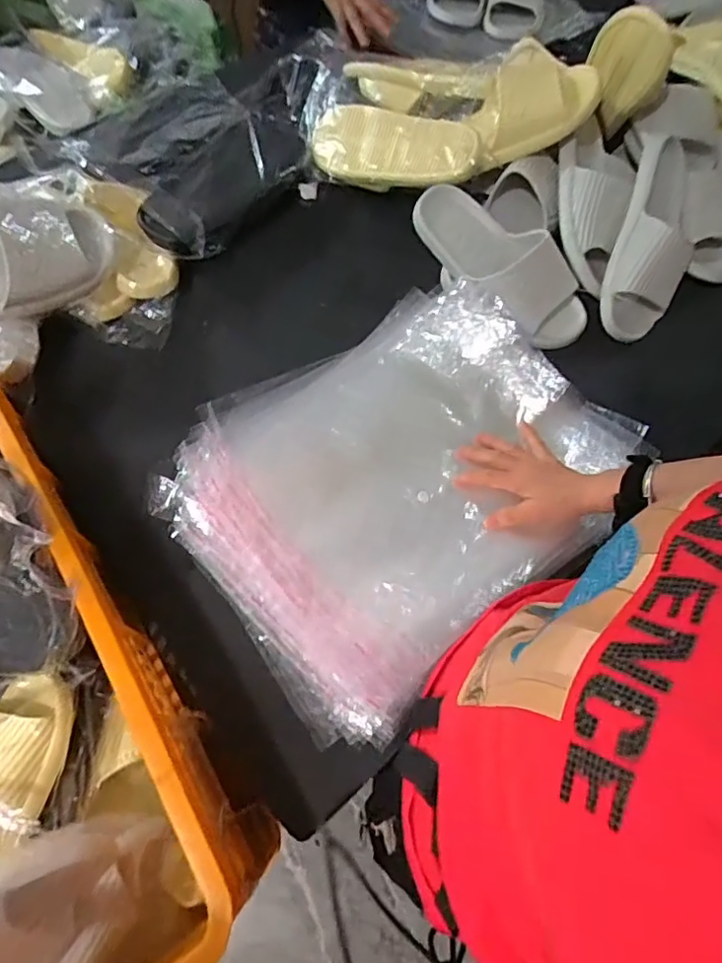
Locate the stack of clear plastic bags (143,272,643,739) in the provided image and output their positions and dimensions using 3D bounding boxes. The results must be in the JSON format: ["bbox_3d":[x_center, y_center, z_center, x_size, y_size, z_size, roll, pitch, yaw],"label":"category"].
[{"bbox_3d":[0.048,-0.011,0.606,0.459,0.073,0.347,-39,72,-17],"label":"stack of clear plastic bags"}]

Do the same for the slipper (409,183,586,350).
[{"bbox_3d":[0.180,-0.279,0.718,0.267,0.069,0.108,40,70,2],"label":"slipper"}]

